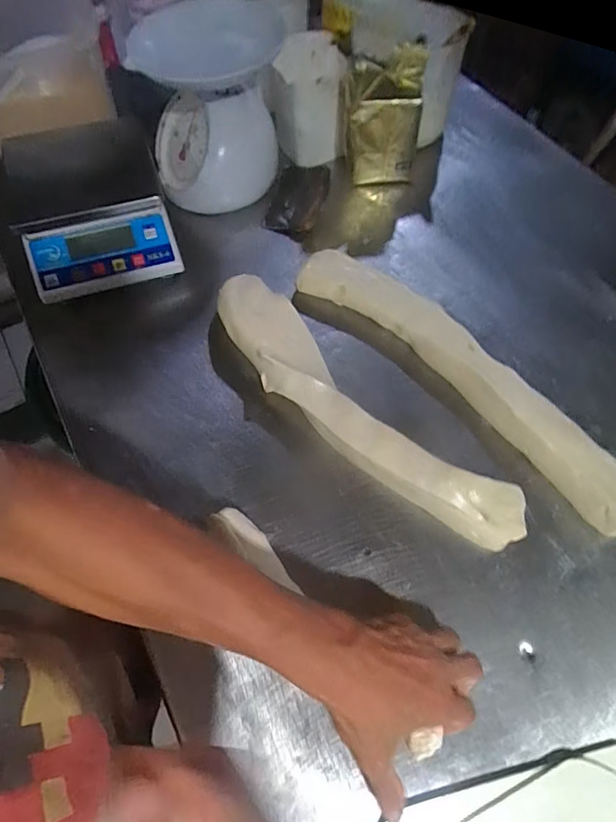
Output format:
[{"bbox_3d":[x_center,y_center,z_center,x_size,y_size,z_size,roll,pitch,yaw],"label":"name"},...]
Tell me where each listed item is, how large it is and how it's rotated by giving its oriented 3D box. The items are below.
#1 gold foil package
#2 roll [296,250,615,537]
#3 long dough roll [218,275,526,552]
[{"bbox_3d":[0.102,-0.400,0.643,0.106,0.168,0.070,2,62,3],"label":"gold foil package"},{"bbox_3d":[0.175,-0.045,0.522,0.082,0.045,0.464,-40,68,-17],"label":"roll"},{"bbox_3d":[0.042,-0.004,0.497,0.417,0.058,0.089,41,71,20],"label":"long dough roll"}]

